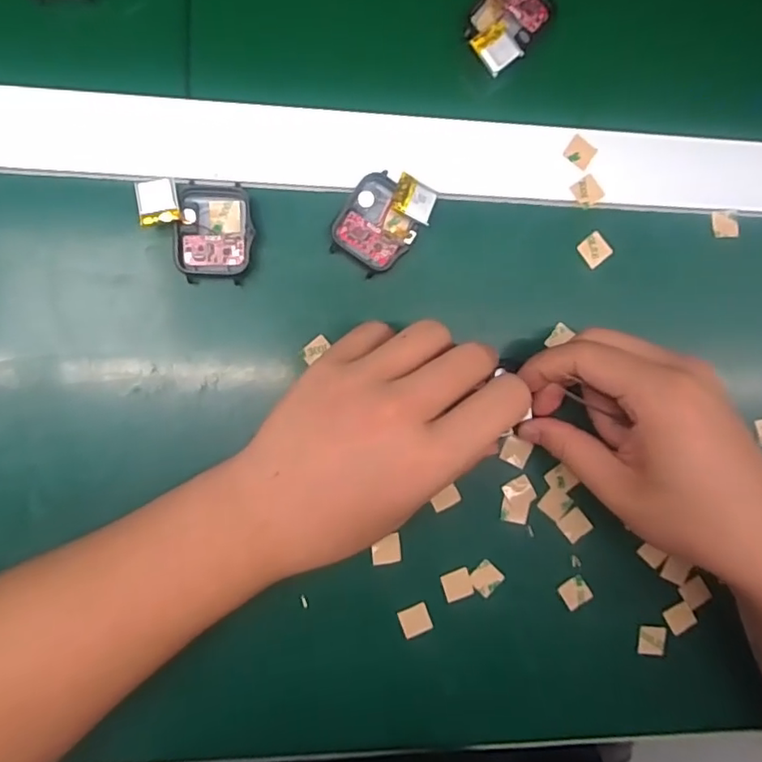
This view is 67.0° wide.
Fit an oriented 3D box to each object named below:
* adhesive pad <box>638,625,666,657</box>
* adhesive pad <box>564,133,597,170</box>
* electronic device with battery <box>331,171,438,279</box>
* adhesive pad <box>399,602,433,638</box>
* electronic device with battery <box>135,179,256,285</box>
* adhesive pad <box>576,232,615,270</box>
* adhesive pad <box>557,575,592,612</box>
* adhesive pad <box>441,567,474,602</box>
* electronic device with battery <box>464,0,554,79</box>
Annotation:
[{"bbox_3d":[0.154,0.148,0.325,0.015,0.004,0.016,7,90,-7],"label":"adhesive pad"},{"bbox_3d":[0.108,-0.124,0.311,0.014,0.004,0.014,33,87,-7],"label":"adhesive pad"},{"bbox_3d":[0.001,-0.081,0.289,0.037,0.015,0.048,36,87,-6],"label":"electronic device with battery"},{"bbox_3d":[0.019,0.129,0.309,0.016,0.004,0.015,-22,94,-6],"label":"adhesive pad"},{"bbox_3d":[-0.088,-0.074,0.282,0.050,0.014,0.048,-8,92,-7],"label":"electronic device with battery"},{"bbox_3d":[0.116,-0.072,0.314,0.016,0.004,0.016,-43,88,3],"label":"adhesive pad"},{"bbox_3d":[0.109,0.118,0.319,0.016,0.004,0.014,-37,95,-5],"label":"adhesive pad"},{"bbox_3d":[0.042,0.111,0.310,0.016,0.004,0.016,-19,93,-6],"label":"adhesive pad"},{"bbox_3d":[0.064,-0.188,0.300,0.036,0.013,0.053,39,86,-6],"label":"electronic device with battery"}]

